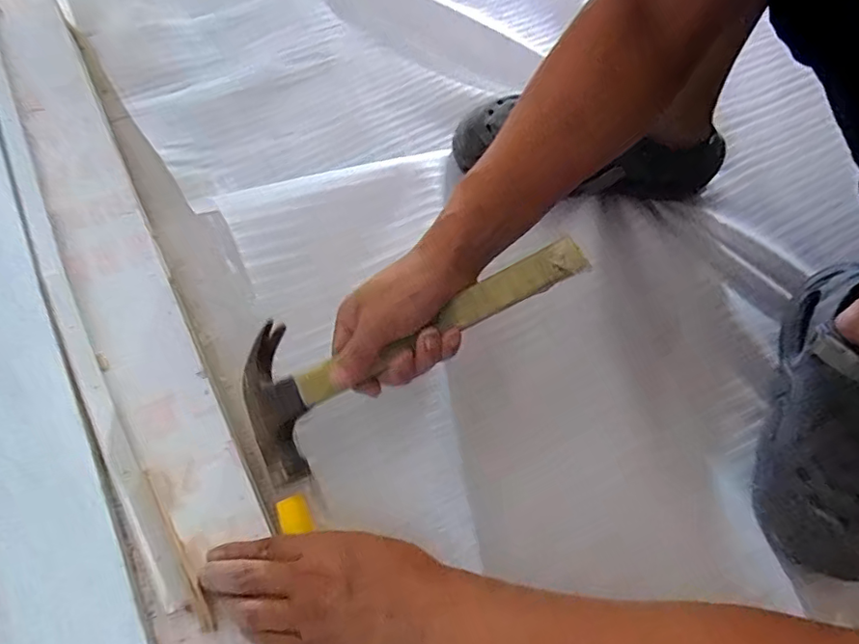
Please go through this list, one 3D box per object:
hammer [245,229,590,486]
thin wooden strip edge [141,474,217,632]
[{"bbox_3d":[-0.018,0.008,0.425,0.289,0.030,0.116,-29,66,5],"label":"hammer"},{"bbox_3d":[-0.185,0.165,0.397,0.011,0.010,0.125,-28,67,-18],"label":"thin wooden strip edge"}]

